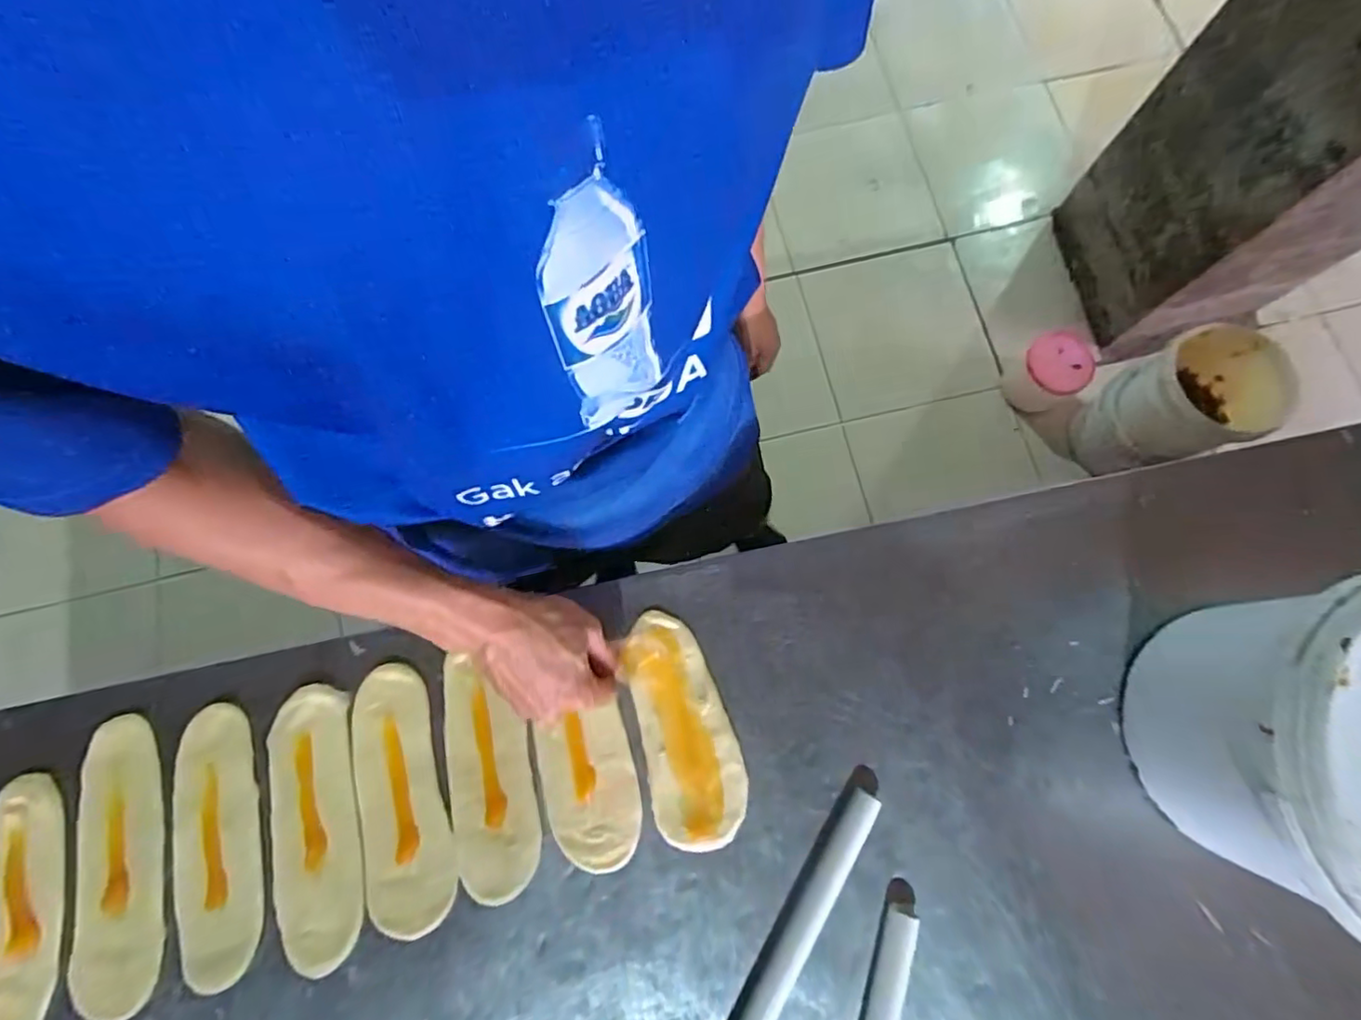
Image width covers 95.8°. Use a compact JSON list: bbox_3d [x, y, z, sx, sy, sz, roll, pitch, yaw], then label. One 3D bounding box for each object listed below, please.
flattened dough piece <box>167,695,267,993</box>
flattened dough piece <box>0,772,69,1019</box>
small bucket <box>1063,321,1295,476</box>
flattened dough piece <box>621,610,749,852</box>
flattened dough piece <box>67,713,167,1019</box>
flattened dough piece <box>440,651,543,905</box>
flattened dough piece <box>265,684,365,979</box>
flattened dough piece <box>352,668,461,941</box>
[{"bbox_3d":[-0.359,0.255,0.472,0.064,0.009,0.194,-14,78,-3],"label":"flattened dough piece"},{"bbox_3d":[-0.494,0.298,0.459,0.055,0.013,0.184,-10,78,-2],"label":"flattened dough piece"},{"bbox_3d":[0.969,-0.197,1.253,0.233,0.341,0.218,0,78,0],"label":"small bucket"},{"bbox_3d":[0.002,0.173,0.494,0.073,0.004,0.179,-15,78,-3],"label":"flattened dough piece"},{"bbox_3d":[-0.430,0.267,0.465,0.065,0.014,0.206,-11,78,-2],"label":"flattened dough piece"},{"bbox_3d":[-0.152,0.205,0.485,0.065,0.007,0.181,-13,78,-2],"label":"flattened dough piece"},{"bbox_3d":[-0.286,0.242,0.474,0.065,0.013,0.197,-12,78,-2],"label":"flattened dough piece"},{"bbox_3d":[-0.222,0.223,0.481,0.069,0.006,0.193,-14,78,-3],"label":"flattened dough piece"}]

